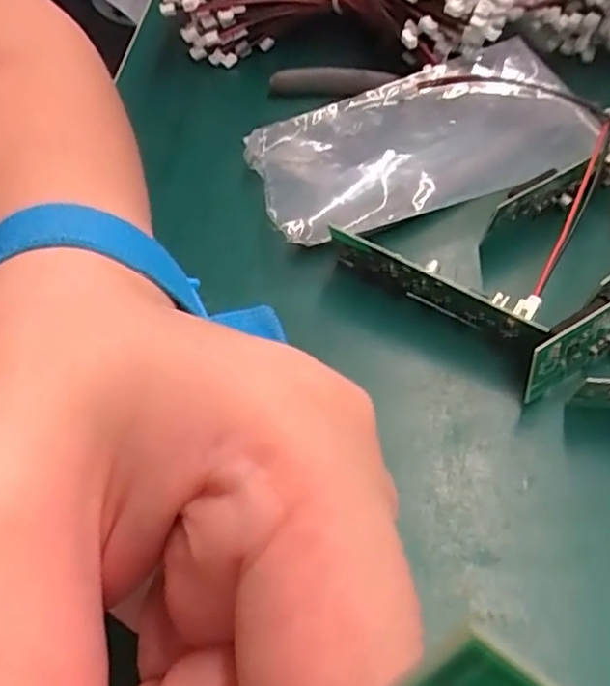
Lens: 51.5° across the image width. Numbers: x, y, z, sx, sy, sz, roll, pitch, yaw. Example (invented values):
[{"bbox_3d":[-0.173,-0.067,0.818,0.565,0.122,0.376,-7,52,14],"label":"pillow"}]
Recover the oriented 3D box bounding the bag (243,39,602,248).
[{"bbox_3d":[0.046,-0.079,0.250,0.128,0.025,0.084,-13,53,-7],"label":"bag"}]

